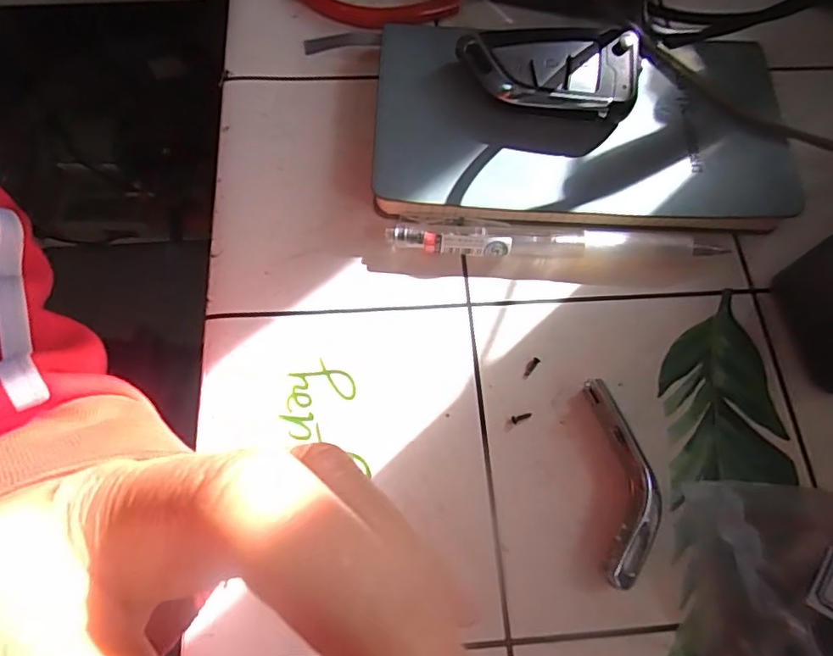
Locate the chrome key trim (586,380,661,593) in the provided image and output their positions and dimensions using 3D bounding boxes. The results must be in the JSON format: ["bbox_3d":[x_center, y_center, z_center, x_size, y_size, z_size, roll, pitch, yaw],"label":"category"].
[{"bbox_3d":[0.074,0.053,0.198,0.019,0.012,0.071,2,69,-1],"label":"chrome key trim"}]

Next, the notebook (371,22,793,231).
[{"bbox_3d":[0.072,-0.088,0.244,0.175,0.020,0.098,2,69,-1],"label":"notebook"}]

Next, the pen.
[{"bbox_3d":[0.057,-0.035,0.230,0.135,0.013,0.013,1,69,-1],"label":"pen"}]

